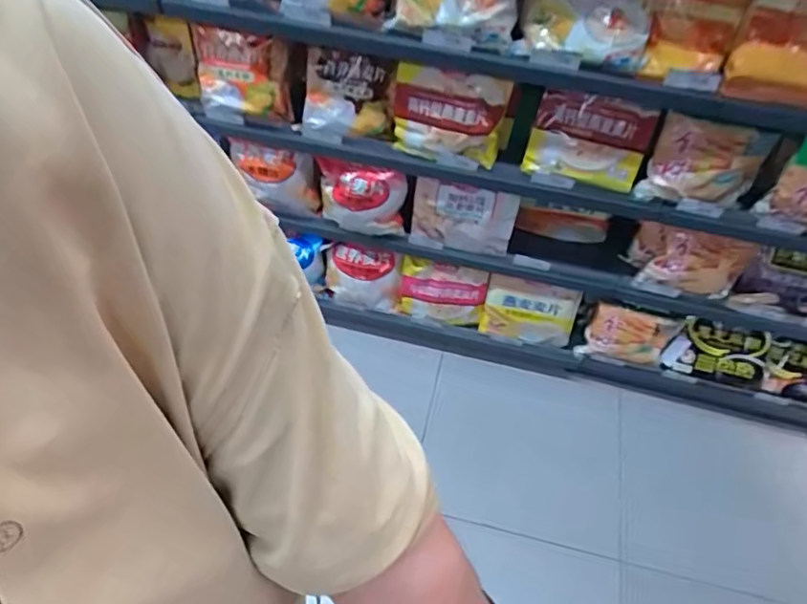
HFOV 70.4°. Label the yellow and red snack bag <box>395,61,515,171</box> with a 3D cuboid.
[{"bbox_3d":[0.102,-0.447,1.372,0.269,0.221,0.074,18,52,9],"label":"yellow and red snack bag"}]

